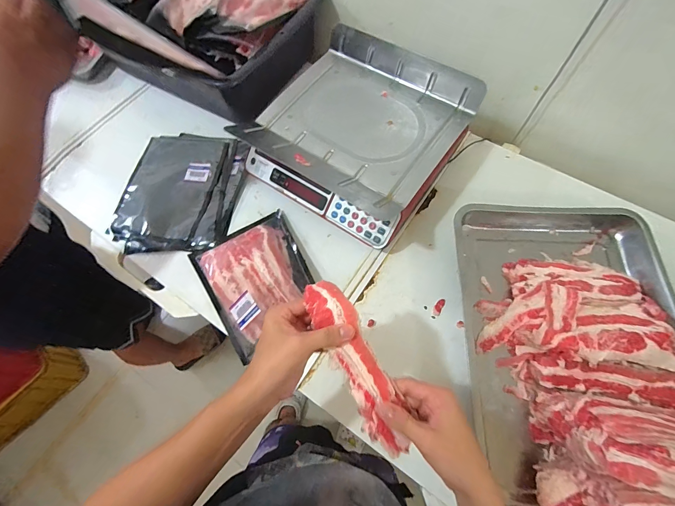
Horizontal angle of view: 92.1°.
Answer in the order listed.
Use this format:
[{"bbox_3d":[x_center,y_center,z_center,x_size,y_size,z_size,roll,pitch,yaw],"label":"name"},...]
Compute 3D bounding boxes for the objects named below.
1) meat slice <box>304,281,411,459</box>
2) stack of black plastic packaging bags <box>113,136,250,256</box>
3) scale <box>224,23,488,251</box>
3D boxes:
[{"bbox_3d":[0.026,0.133,0.377,0.049,0.021,0.218,-25,87,-9],"label":"meat slice"},{"bbox_3d":[-0.339,-0.140,0.706,0.252,0.021,0.287,5,65,5],"label":"stack of black plastic packaging bags"},{"bbox_3d":[0.045,-0.235,0.654,0.346,0.147,0.345,33,71,17],"label":"scale"}]

